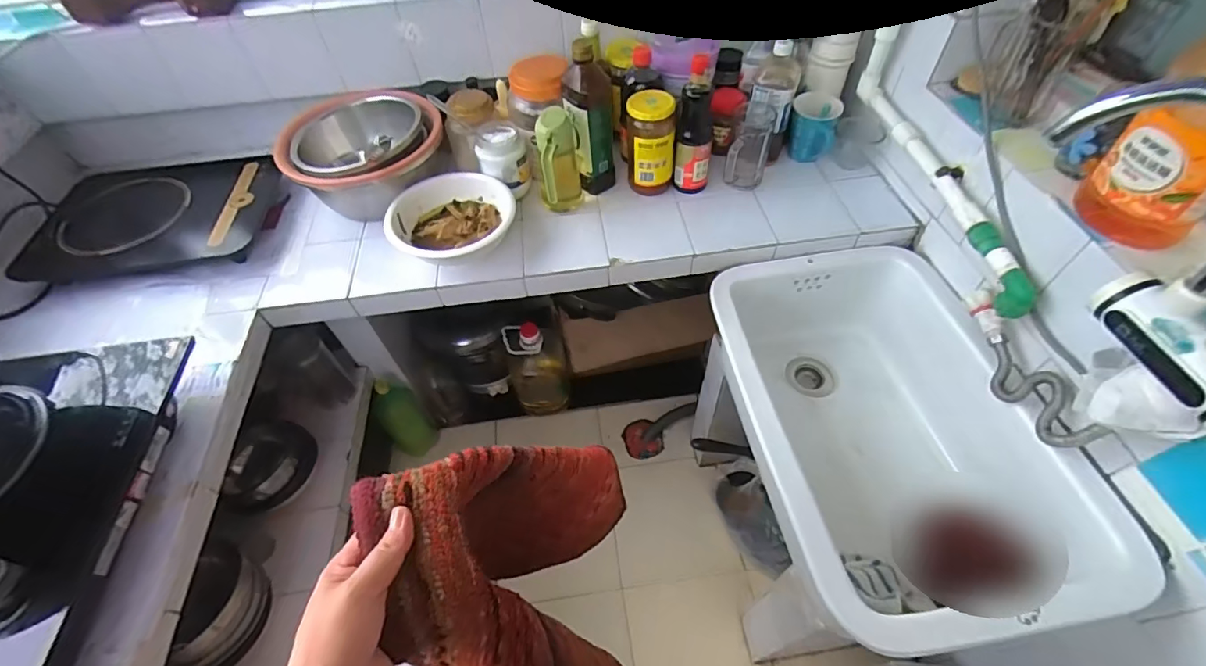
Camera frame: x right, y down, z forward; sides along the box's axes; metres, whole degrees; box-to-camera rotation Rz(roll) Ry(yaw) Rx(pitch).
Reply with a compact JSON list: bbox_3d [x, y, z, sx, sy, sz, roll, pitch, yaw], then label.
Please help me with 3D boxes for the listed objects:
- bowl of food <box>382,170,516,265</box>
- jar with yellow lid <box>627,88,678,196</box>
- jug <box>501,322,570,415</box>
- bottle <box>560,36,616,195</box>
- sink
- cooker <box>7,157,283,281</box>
[{"bbox_3d":[-0.271,-0.205,0.914,0.221,0.062,0.175,-24,55,-15],"label":"bowl of food"},{"bbox_3d":[0.090,-0.347,0.941,0.088,0.177,0.075,3,53,5],"label":"jar with yellow lid"},{"bbox_3d":[-0.176,0.096,1.376,0.145,0.353,0.120,-17,54,-10],"label":"jug"},{"bbox_3d":[-0.023,-0.378,0.917,0.076,0.265,0.063,-19,54,-11],"label":"bottle"},{"bbox_3d":[0.411,0.154,0.814,0.396,0.243,0.590,-9,53,-4],"label":"sink"},{"bbox_3d":[-0.824,-0.219,0.930,0.365,0.068,0.236,-9,53,-4],"label":"cooker"}]

